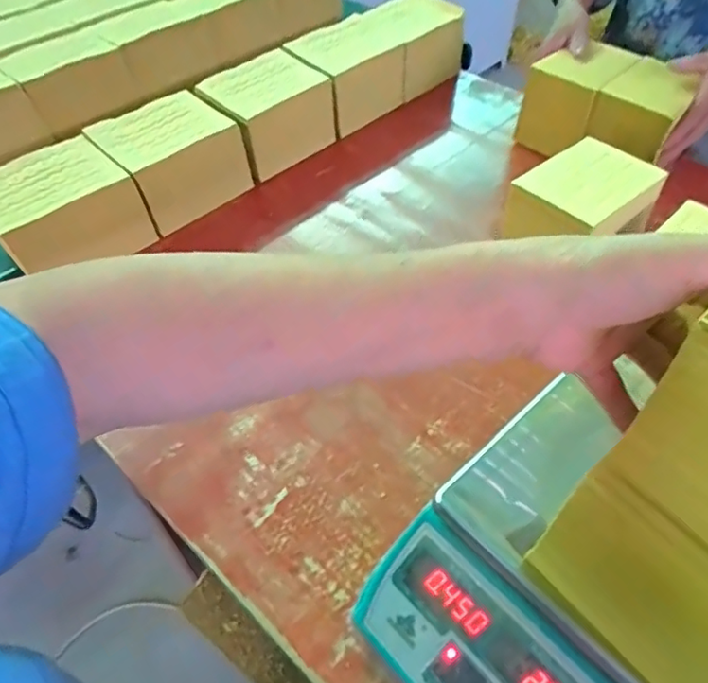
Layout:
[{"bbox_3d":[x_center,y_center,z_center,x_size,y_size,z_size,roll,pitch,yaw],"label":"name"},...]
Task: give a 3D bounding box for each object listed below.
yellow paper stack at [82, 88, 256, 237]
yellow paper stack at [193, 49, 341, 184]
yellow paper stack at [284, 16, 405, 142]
[{"bbox_3d":[-0.251,-0.252,0.791,0.124,0.109,0.169,36,59,27],"label":"yellow paper stack"},{"bbox_3d":[-0.127,-0.342,0.851,0.119,0.107,0.170,37,60,27],"label":"yellow paper stack"},{"bbox_3d":[-0.011,-0.447,0.944,0.168,0.107,0.133,-35,58,-25],"label":"yellow paper stack"}]

